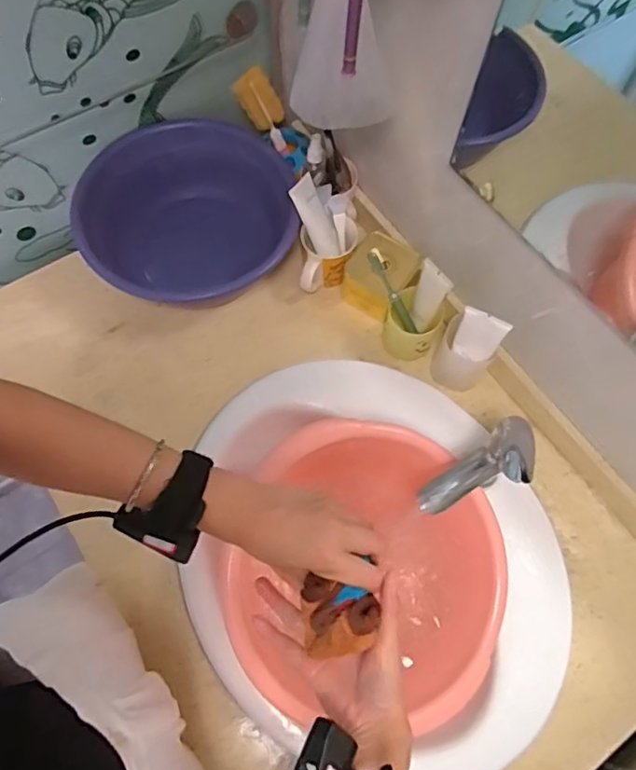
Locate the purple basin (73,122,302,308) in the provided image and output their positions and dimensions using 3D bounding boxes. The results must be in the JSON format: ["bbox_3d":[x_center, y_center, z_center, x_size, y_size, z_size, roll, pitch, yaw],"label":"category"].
[{"bbox_3d":[-0.204,-0.270,0.893,0.340,0.130,0.260,4,67,0],"label":"purple basin"}]

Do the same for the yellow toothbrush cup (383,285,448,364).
[{"bbox_3d":[0.134,-0.086,0.831,0.080,0.096,0.065,36,70,13],"label":"yellow toothbrush cup"}]

